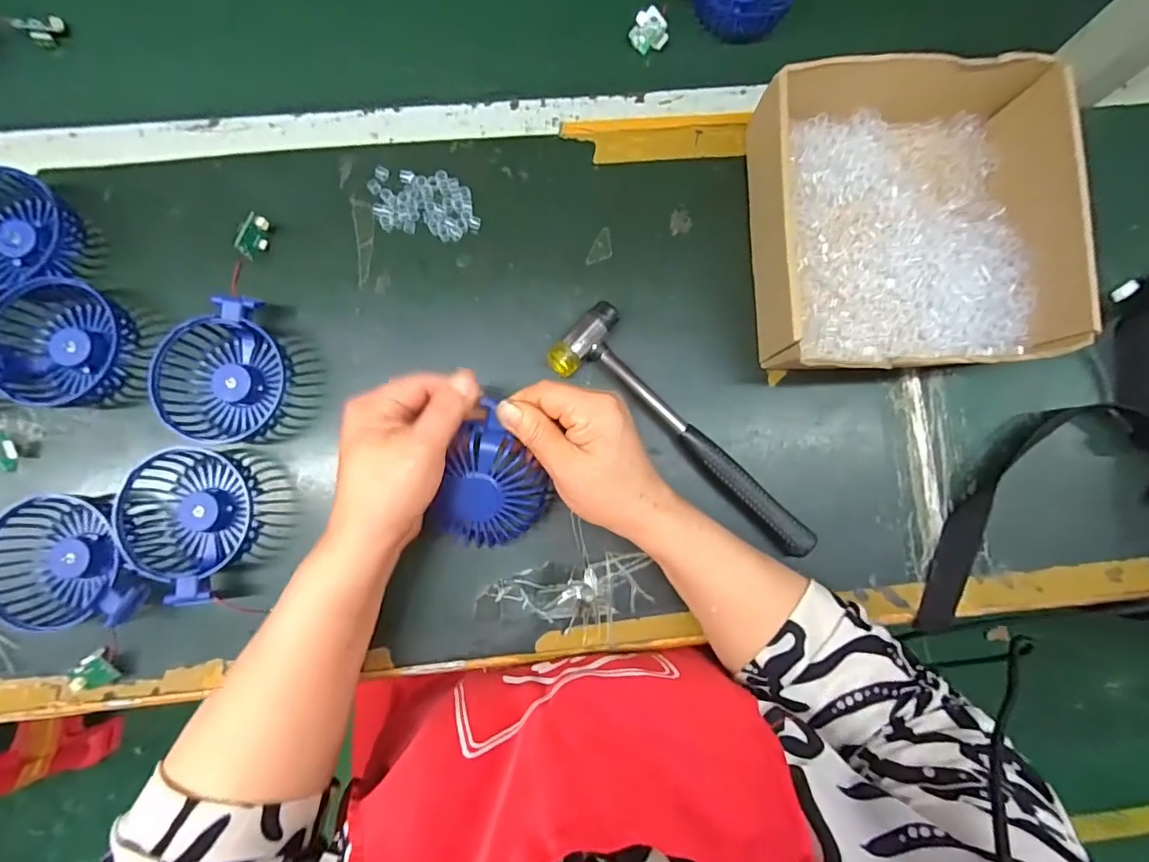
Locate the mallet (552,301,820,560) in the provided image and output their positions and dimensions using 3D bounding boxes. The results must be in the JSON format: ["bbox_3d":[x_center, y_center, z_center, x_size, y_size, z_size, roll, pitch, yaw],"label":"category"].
[{"bbox_3d":[0.082,0.007,0.380,0.233,0.026,0.059,45,84,3],"label":"mallet"}]

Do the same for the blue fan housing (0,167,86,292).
[{"bbox_3d":[-0.413,-0.143,0.375,0.090,0.034,0.090,16,83,0],"label":"blue fan housing"}]

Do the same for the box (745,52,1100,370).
[{"bbox_3d":[0.237,-0.147,0.379,0.212,0.080,0.212,1,84,-2],"label":"box"}]

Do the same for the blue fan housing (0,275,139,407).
[{"bbox_3d":[-0.366,-0.061,0.369,0.084,0.029,0.090,17,83,0],"label":"blue fan housing"}]

